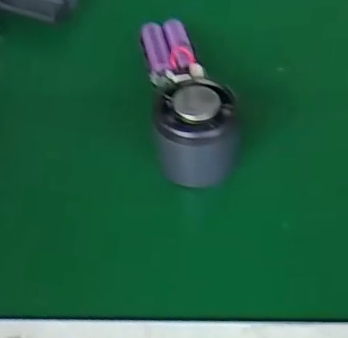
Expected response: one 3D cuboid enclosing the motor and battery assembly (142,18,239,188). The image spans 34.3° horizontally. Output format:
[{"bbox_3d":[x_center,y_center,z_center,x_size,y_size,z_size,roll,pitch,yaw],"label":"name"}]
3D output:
[{"bbox_3d":[0.004,-0.067,0.408,0.051,0.053,0.160,-9,53,-5],"label":"motor and battery assembly"}]

